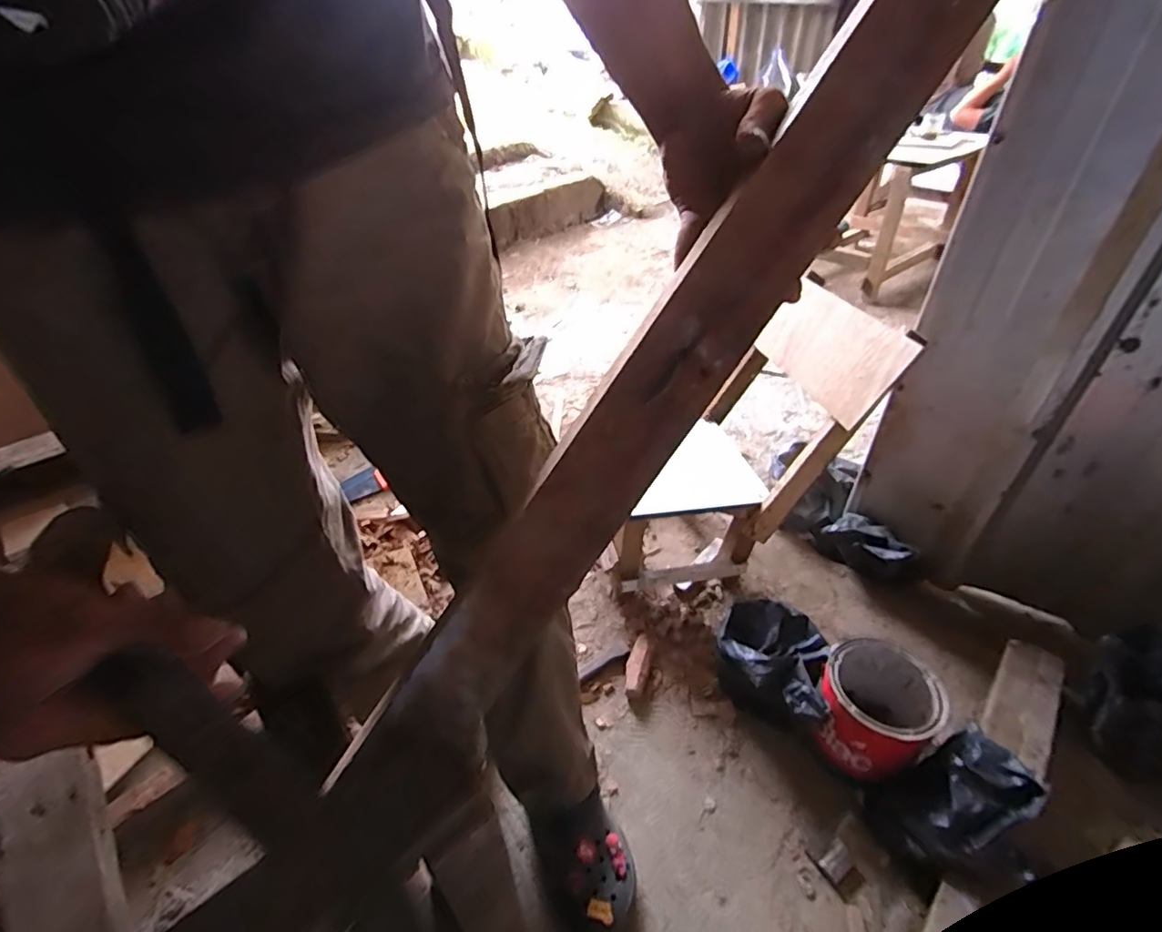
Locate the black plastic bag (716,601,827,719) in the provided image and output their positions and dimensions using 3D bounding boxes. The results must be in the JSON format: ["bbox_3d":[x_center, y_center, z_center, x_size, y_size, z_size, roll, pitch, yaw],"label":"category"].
[{"bbox_3d":[0.298,0.312,0.877,0.155,0.107,0.172,15,41,19],"label":"black plastic bag"}]

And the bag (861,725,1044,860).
[{"bbox_3d":[0.487,0.448,0.724,0.169,0.145,0.130,-12,40,-14],"label":"bag"}]

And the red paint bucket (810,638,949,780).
[{"bbox_3d":[0.424,0.368,0.816,0.150,0.154,0.157,-1,38,0],"label":"red paint bucket"}]

